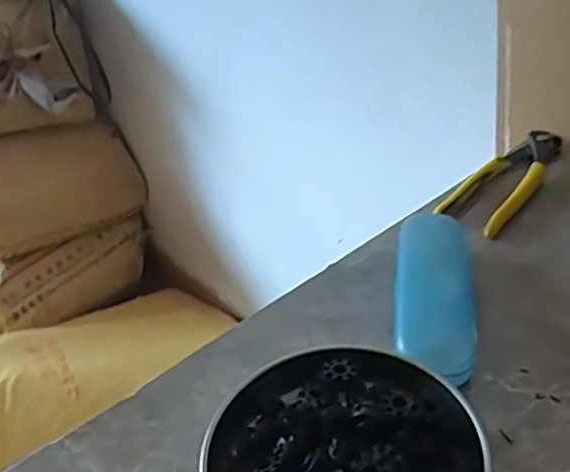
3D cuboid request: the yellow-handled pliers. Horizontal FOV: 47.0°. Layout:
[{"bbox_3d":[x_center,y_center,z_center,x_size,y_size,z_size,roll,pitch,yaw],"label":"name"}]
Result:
[{"bbox_3d":[0.189,-0.052,0.558,0.050,0.014,0.167,22,44,34],"label":"yellow-handled pliers"}]

